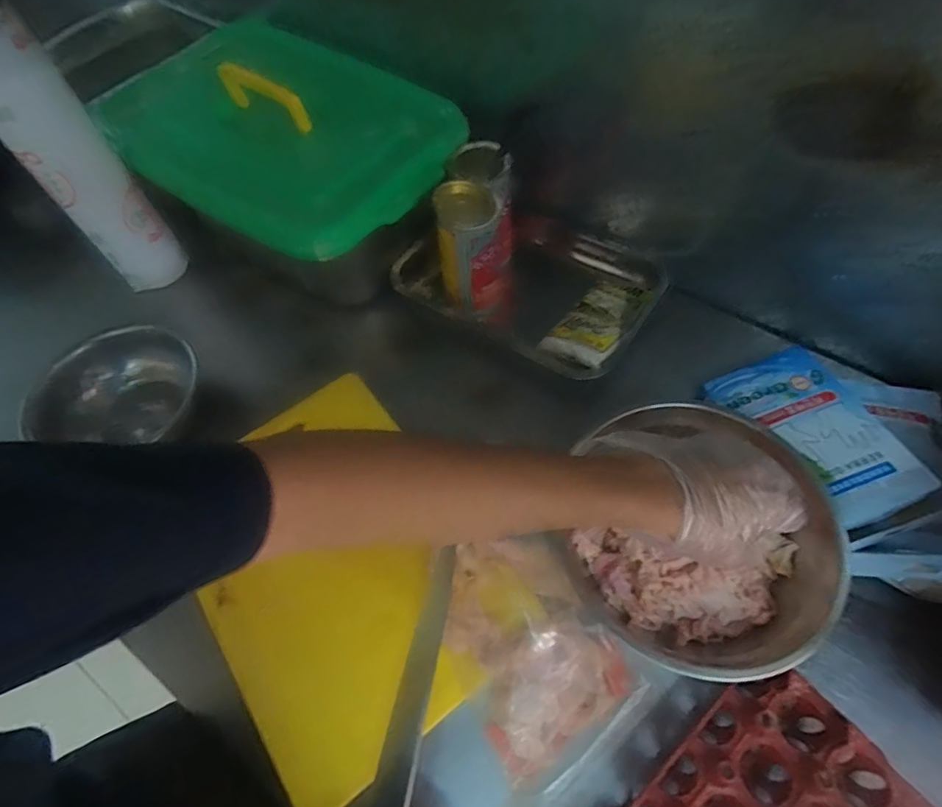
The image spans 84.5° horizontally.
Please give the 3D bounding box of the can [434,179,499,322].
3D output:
[{"bbox_3d":[-0.003,-0.173,0.589,0.072,0.130,0.067,-6,61,0],"label":"can"}]

